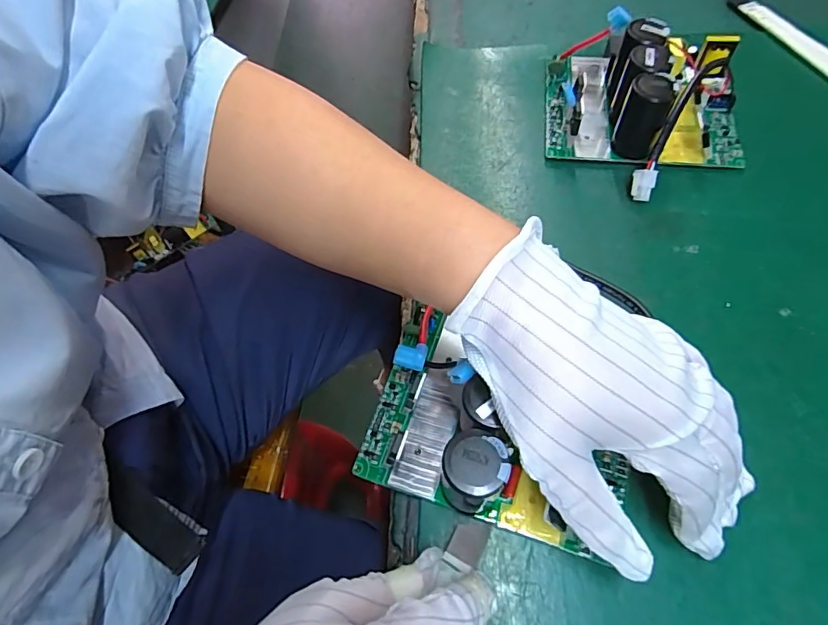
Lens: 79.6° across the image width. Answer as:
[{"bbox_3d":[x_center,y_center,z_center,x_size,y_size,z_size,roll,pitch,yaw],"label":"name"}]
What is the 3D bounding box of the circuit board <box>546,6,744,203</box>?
[{"bbox_3d":[0.172,-0.159,0.363,0.137,0.058,0.154,5,61,7],"label":"circuit board"}]

